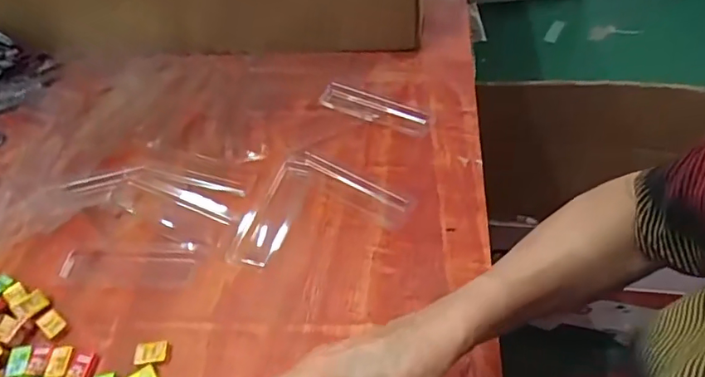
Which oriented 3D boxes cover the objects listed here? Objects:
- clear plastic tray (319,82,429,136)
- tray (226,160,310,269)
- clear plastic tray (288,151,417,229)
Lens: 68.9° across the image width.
[{"bbox_3d":[0.025,-0.090,0.578,0.126,0.013,0.036,20,55,20],"label":"clear plastic tray"},{"bbox_3d":[-0.077,0.021,0.501,0.043,0.008,0.123,12,52,14],"label":"tray"},{"bbox_3d":[-0.004,-0.003,0.515,0.138,0.018,0.042,25,56,22],"label":"clear plastic tray"}]

